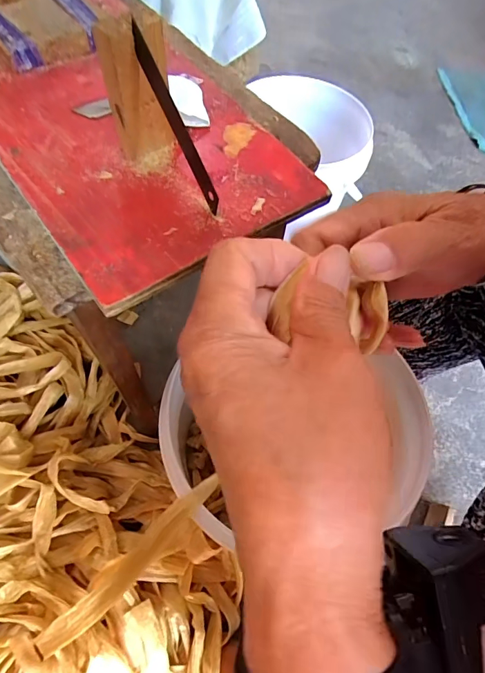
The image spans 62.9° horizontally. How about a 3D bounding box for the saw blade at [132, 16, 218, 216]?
[{"bbox_3d":[-0.037,-0.118,0.225,0.004,0.017,0.097,-35,112,-21],"label":"saw blade"}]

